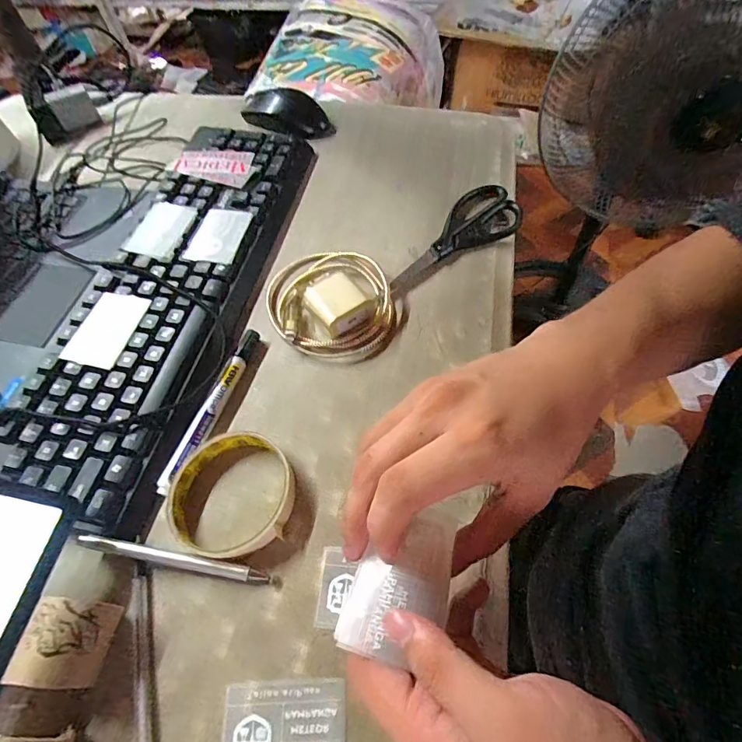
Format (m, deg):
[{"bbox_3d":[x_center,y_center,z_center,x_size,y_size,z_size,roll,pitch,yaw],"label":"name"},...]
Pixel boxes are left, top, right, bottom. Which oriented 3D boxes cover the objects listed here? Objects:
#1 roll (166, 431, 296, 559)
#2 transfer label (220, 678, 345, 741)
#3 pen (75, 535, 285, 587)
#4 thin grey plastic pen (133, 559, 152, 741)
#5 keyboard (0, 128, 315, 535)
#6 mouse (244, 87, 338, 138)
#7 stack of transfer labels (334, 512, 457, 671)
[{"bbox_3d":[-0.094,0.083,0.292,0.081,0.015,0.082,-1,57,2],"label":"roll"},{"bbox_3d":[-0.047,0.191,0.228,0.065,0.004,0.044,-3,57,1],"label":"transfer label"},{"bbox_3d":[-0.122,0.120,0.274,0.131,0.009,0.008,8,58,8],"label":"pen"},{"bbox_3d":[-0.129,0.174,0.244,0.012,0.007,0.125,-16,58,-7],"label":"thin grey plastic pen"},{"bbox_3d":[-0.173,-0.089,0.388,0.130,0.025,0.416,10,58,9],"label":"keyboard"},{"bbox_3d":[-0.100,-0.312,0.519,0.114,0.029,0.051,17,60,13],"label":"mouse"},{"bbox_3d":[0.013,0.094,0.194,0.043,0.009,0.060,9,61,12],"label":"stack of transfer labels"}]

